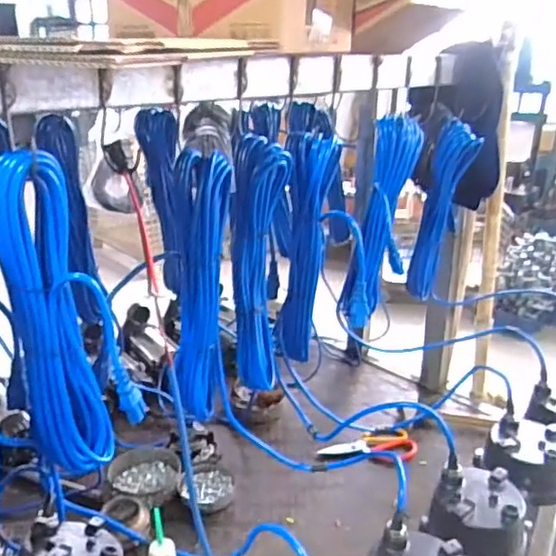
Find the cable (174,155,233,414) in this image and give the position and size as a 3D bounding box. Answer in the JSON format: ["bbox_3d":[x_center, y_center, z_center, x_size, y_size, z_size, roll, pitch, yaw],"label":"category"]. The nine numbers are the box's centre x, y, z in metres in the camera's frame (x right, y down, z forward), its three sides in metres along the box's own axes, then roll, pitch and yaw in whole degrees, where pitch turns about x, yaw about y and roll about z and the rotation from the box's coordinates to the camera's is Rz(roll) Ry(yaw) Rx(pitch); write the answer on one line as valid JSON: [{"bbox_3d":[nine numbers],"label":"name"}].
[{"bbox_3d":[-0.095,0.019,0.749,0.067,0.346,0.062,5,22,7],"label":"cable"}]

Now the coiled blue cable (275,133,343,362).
[{"bbox_3d":[0.045,-0.037,0.874,0.058,0.336,0.065,16,26,32],"label":"coiled blue cable"}]

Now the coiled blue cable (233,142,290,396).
[{"bbox_3d":[-0.026,-0.007,0.785,0.069,0.335,0.041,2,22,0],"label":"coiled blue cable"}]

